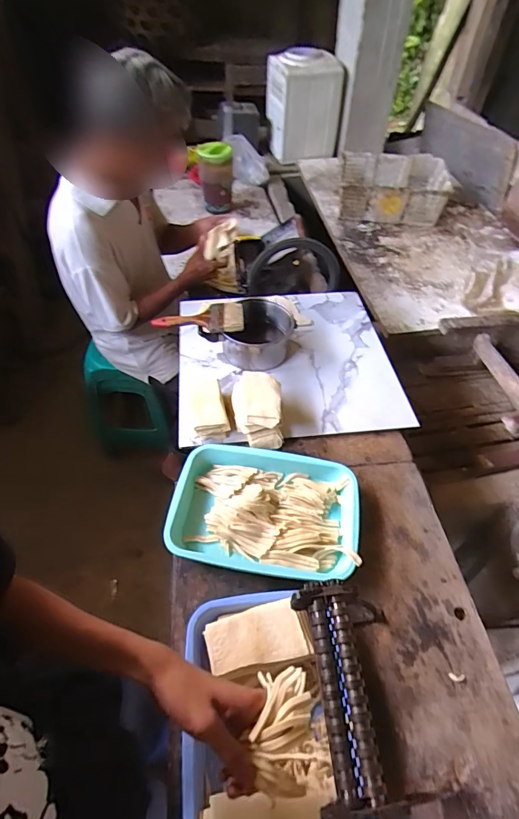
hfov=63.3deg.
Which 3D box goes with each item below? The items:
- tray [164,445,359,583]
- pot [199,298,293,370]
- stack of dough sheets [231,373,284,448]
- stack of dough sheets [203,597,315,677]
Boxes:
[{"bbox_3d":[0.009,0.174,0.730,0.326,0.043,0.226,8,53,3],"label":"tray"},{"bbox_3d":[-0.018,-0.186,0.988,0.186,0.093,0.172,1,53,-2],"label":"pot"},{"bbox_3d":[-0.005,-0.009,0.836,0.095,0.065,0.151,0,53,-3],"label":"stack of dough sheets"},{"bbox_3d":[-0.003,0.308,0.577,0.137,0.040,0.076,-7,54,-8],"label":"stack of dough sheets"}]

